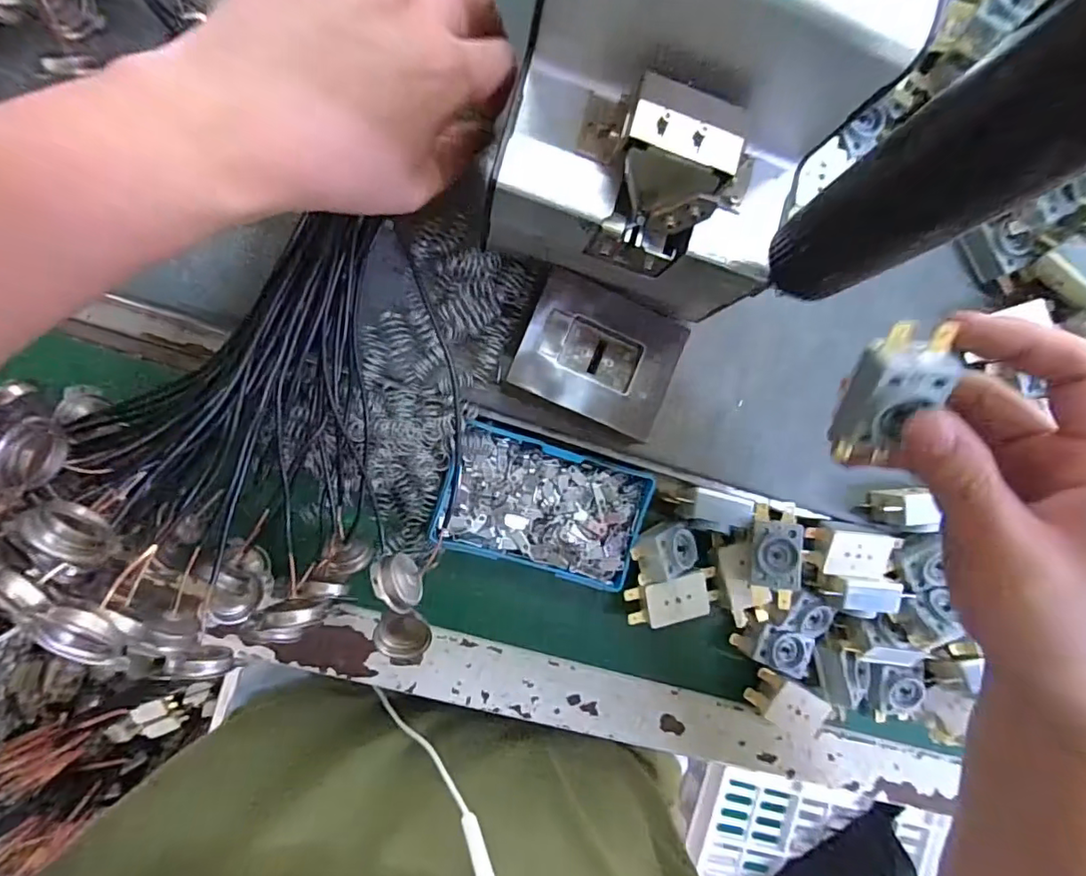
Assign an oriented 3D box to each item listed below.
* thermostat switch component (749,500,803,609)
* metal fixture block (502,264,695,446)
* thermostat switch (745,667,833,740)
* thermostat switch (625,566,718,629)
[{"bbox_3d":[0.132,0.070,0.320,0.027,0.022,0.063,10,89,-9],"label":"thermostat switch component"},{"bbox_3d":[0.028,-0.044,0.298,0.079,0.028,0.066,22,87,-9],"label":"metal fixture block"},{"bbox_3d":[0.152,0.165,0.347,0.051,0.021,0.026,29,86,-8],"label":"thermostat switch"},{"bbox_3d":[0.079,0.096,0.334,0.059,0.017,0.026,-9,92,-9],"label":"thermostat switch"}]

